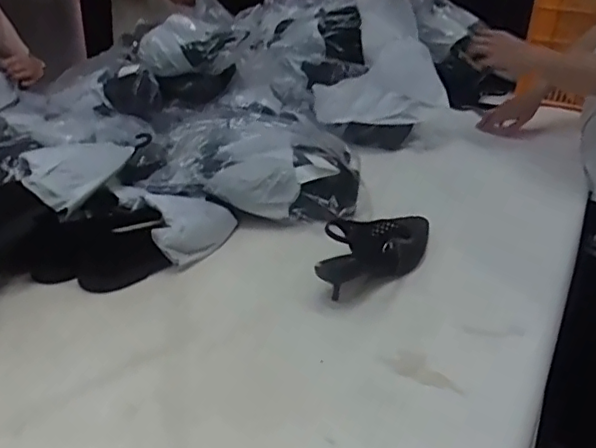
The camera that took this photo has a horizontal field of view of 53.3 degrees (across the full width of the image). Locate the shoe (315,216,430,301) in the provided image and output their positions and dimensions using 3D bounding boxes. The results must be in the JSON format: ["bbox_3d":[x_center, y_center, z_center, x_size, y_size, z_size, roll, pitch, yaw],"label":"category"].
[{"bbox_3d":[0.121,0.018,0.892,0.122,0.073,0.270,15,31,22],"label":"shoe"}]

